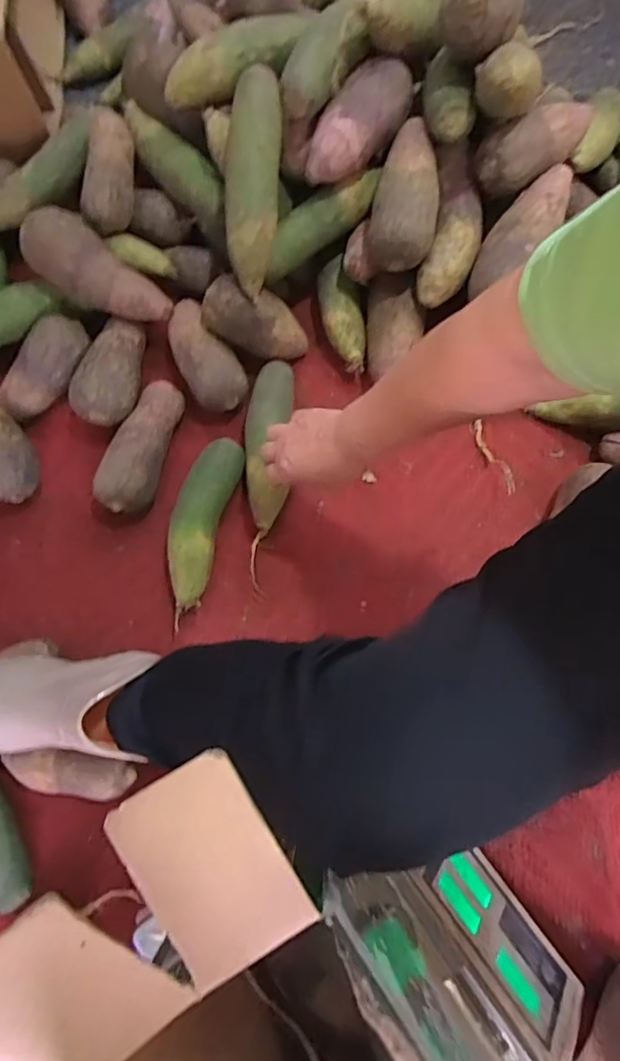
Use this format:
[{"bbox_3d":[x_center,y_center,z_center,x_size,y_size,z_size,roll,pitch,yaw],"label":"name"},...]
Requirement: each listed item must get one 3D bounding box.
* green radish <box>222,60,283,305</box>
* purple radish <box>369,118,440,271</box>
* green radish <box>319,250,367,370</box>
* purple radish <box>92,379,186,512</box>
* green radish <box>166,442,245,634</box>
[{"bbox_3d":[-0.061,-0.365,0.565,0.056,0.050,0.209,4,99,1],"label":"green radish"},{"bbox_3d":[0.108,-0.373,0.600,0.068,0.054,0.150,9,80,2],"label":"purple radish"},{"bbox_3d":[0.041,-0.266,0.686,0.051,0.052,0.140,-11,80,-2],"label":"green radish"},{"bbox_3d":[-0.198,-0.099,0.657,0.062,0.065,0.168,22,81,4],"label":"purple radish"},{"bbox_3d":[-0.129,-0.004,0.635,0.058,0.059,0.214,15,80,3],"label":"green radish"}]

